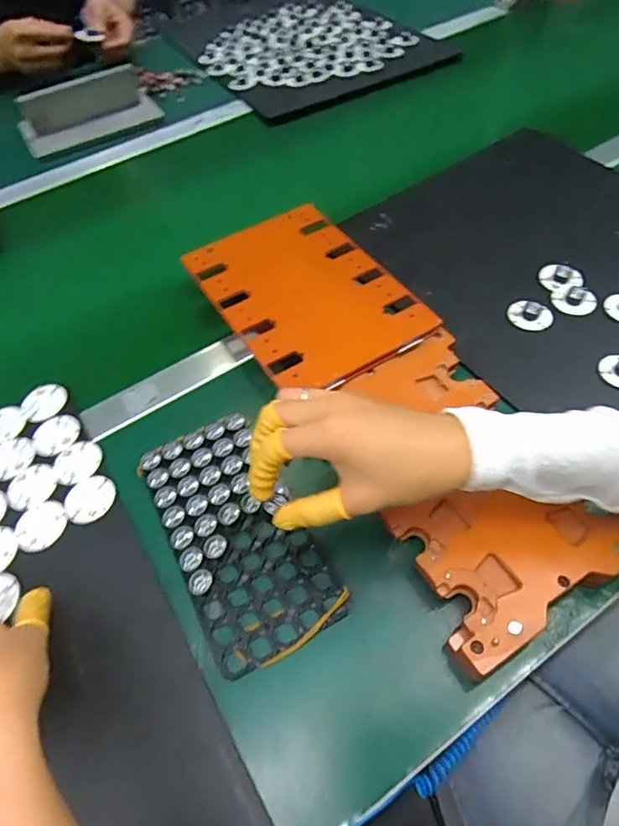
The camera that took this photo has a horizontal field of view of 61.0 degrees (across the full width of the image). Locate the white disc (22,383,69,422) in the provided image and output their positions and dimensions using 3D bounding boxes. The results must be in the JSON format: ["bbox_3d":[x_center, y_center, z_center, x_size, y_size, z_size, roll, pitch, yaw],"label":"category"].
[{"bbox_3d":[-0.250,-0.012,0.493,0.042,0.005,0.037,-30,58,-16],"label":"white disc"}]

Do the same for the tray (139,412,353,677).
[{"bbox_3d":[-0.059,0.091,0.411,0.096,0.010,0.195,-27,62,-14],"label":"tray"}]

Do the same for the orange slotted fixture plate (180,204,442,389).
[{"bbox_3d":[-0.009,-0.124,0.518,0.158,0.012,0.232,-28,57,-15],"label":"orange slotted fixture plate"}]

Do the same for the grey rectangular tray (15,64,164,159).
[{"bbox_3d":[-0.345,-0.477,0.815,0.205,0.051,0.118,-29,57,-15],"label":"grey rectangular tray"}]

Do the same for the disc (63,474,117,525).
[{"bbox_3d":[-0.181,0.071,0.434,0.036,0.008,0.041,20,58,18],"label":"disc"}]

